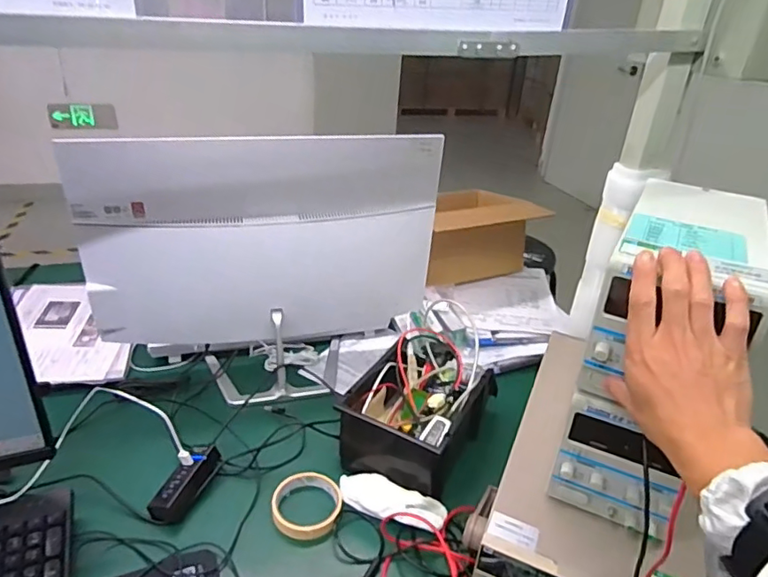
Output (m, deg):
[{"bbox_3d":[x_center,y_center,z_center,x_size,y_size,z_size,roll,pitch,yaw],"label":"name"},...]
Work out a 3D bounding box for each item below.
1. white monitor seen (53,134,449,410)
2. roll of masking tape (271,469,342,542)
[{"bbox_3d":[-0.170,-0.034,0.861,0.539,0.390,0.143,-10,32,-24],"label":"white monitor seen"},{"bbox_3d":[-0.098,0.274,0.688,0.086,0.019,0.087,3,29,-2],"label":"roll of masking tape"}]

